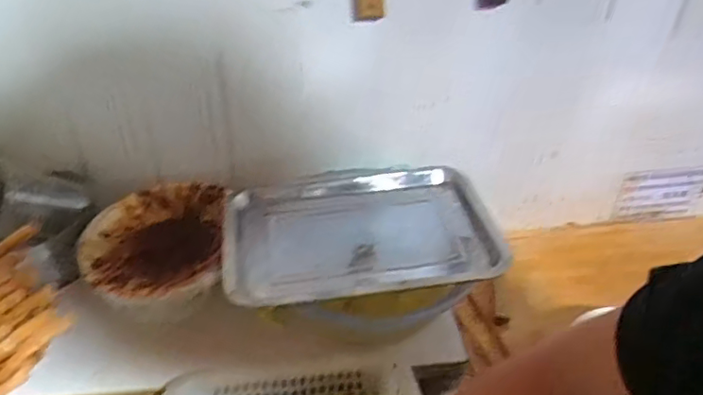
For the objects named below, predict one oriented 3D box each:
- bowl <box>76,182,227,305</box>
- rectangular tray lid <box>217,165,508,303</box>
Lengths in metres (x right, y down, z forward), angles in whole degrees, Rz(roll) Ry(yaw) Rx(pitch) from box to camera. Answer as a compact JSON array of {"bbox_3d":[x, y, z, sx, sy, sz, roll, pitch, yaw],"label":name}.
[{"bbox_3d":[-0.236,0.057,0.700,0.166,0.065,0.215,-5,38,-6],"label":"bowl"},{"bbox_3d":[0.012,0.040,0.657,0.304,0.029,0.208,-6,38,-8],"label":"rectangular tray lid"}]

